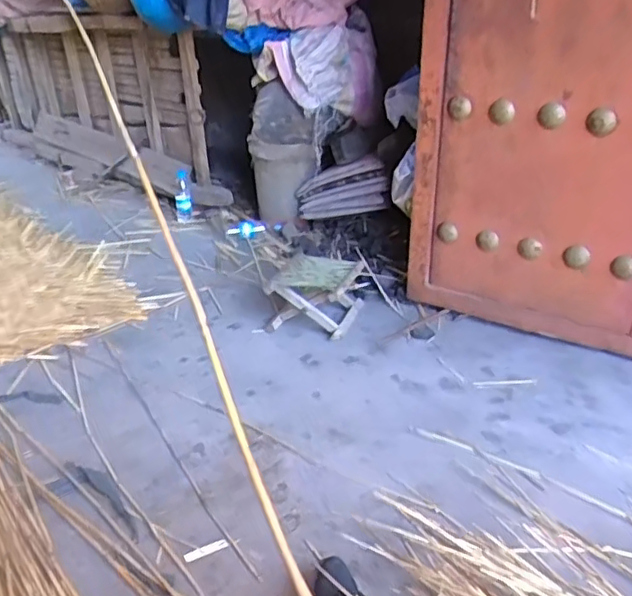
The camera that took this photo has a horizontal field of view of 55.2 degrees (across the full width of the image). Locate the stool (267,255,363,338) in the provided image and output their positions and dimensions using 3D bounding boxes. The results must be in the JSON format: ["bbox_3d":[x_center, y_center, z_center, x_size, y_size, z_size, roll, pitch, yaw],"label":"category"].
[{"bbox_3d":[0.009,-0.028,1.831,0.236,0.168,0.292,10,29,19],"label":"stool"}]

